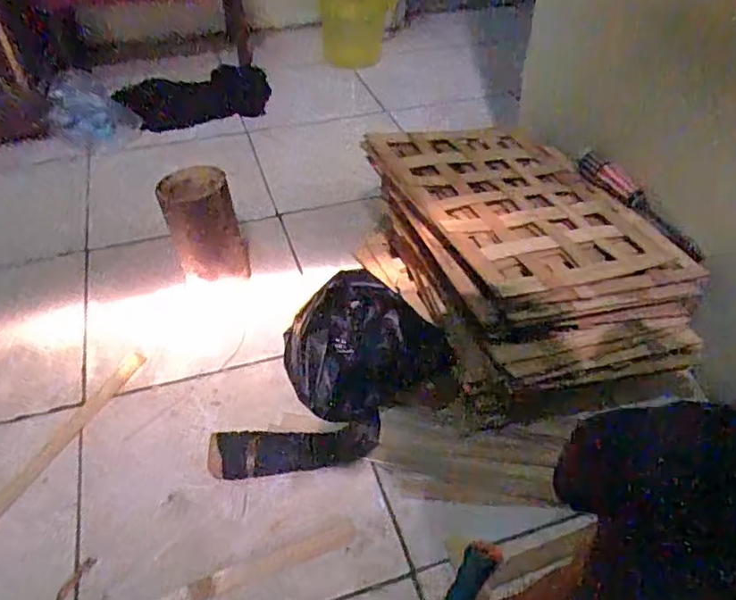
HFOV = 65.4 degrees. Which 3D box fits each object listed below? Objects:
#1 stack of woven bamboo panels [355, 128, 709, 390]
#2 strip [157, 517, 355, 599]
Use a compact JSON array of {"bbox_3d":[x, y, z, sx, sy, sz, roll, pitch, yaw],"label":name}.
[{"bbox_3d":[0.182,-0.056,0.731,0.288,0.167,0.385,-16,46,-17],"label":"stack of woven bamboo panels"},{"bbox_3d":[-0.195,0.277,0.513,0.385,0.005,0.023,-16,46,-17],"label":"strip"}]

